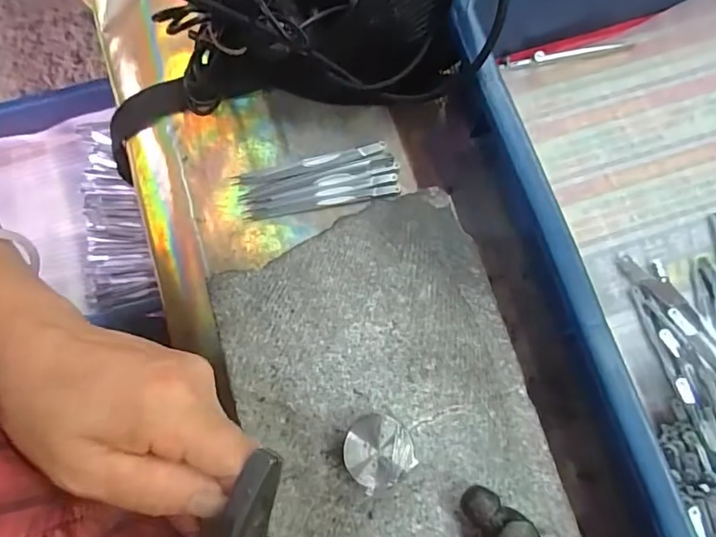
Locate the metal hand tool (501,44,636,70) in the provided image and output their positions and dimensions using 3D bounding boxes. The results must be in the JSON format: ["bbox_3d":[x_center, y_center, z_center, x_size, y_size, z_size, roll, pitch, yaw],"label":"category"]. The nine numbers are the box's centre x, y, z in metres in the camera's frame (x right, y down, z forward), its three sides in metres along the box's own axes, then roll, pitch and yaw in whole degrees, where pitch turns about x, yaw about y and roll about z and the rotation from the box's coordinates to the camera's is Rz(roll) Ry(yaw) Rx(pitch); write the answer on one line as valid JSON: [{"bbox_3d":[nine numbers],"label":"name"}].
[{"bbox_3d":[0.152,-0.156,0.373,0.100,0.006,0.007,-10,76,-2],"label":"metal hand tool"}]

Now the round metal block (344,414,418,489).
[{"bbox_3d":[0.010,0.090,0.255,0.032,0.021,0.032,0,75,0],"label":"round metal block"}]

